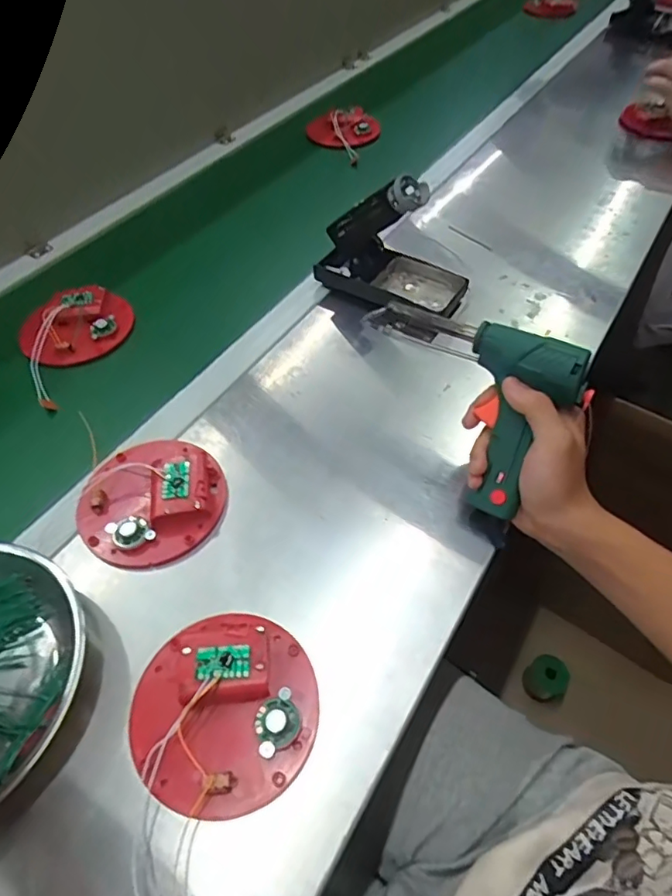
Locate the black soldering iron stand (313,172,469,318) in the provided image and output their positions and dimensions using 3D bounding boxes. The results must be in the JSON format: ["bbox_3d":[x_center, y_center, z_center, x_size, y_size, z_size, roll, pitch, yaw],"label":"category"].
[{"bbox_3d":[0.062,-0.226,0.596,0.164,0.123,0.078,27,58,21],"label":"black soldering iron stand"}]

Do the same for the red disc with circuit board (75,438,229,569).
[{"bbox_3d":[-0.157,0.040,0.457,0.118,0.026,0.118,-1,52,1],"label":"red disc with circuit board"}]

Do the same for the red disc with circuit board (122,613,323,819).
[{"bbox_3d":[-0.074,0.168,0.354,0.119,0.023,0.117,-1,52,1],"label":"red disc with circuit board"}]

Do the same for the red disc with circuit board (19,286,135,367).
[{"bbox_3d":[-0.294,-0.144,0.609,0.118,0.031,0.109,-22,55,-15],"label":"red disc with circuit board"}]

